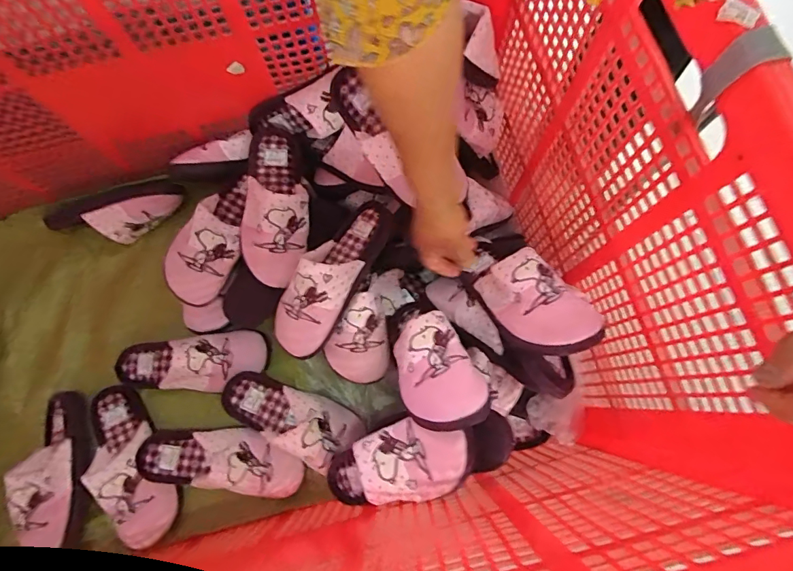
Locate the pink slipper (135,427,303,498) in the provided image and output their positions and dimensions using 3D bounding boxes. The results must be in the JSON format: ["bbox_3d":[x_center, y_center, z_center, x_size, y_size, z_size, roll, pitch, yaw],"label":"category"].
[{"bbox_3d":[-0.266,0.257,0.665,0.233,0.057,0.089,5,76,3],"label":"pink slipper"}]

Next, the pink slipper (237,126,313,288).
[{"bbox_3d":[-0.188,-0.133,0.681,0.111,0.063,0.259,-10,76,-1],"label":"pink slipper"}]

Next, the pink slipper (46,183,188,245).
[{"bbox_3d":[-0.492,-0.125,0.778,0.248,0.073,0.093,-10,76,-1],"label":"pink slipper"}]

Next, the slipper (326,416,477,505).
[{"bbox_3d":[-0.019,0.234,0.578,0.247,0.067,0.096,-30,73,36],"label":"slipper"}]

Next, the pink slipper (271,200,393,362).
[{"bbox_3d":[-0.096,-0.021,0.636,0.096,0.064,0.244,29,78,8],"label":"pink slipper"}]

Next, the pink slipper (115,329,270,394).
[{"bbox_3d":[-0.336,0.123,0.721,0.244,0.067,0.094,-5,76,0],"label":"pink slipper"}]

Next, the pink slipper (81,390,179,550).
[{"bbox_3d":[-0.415,0.275,0.692,0.098,0.042,0.240,-28,77,-6],"label":"pink slipper"}]

